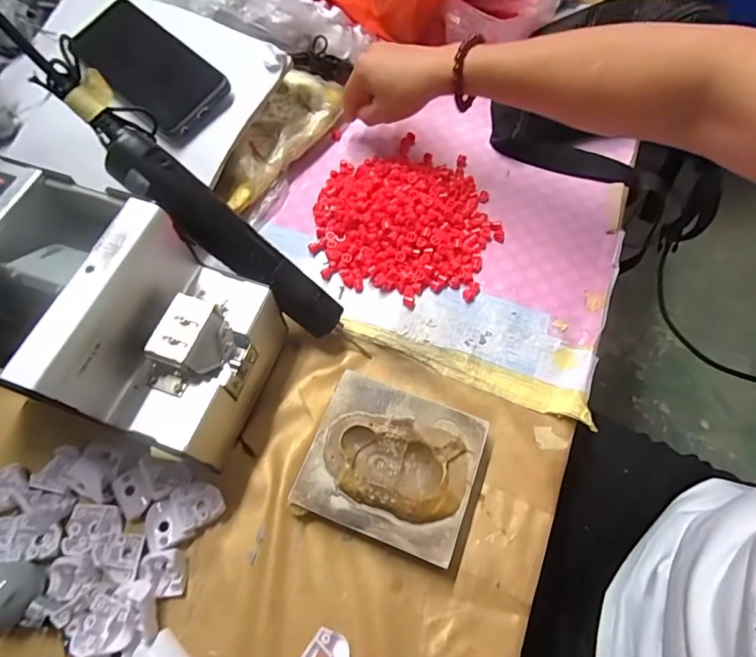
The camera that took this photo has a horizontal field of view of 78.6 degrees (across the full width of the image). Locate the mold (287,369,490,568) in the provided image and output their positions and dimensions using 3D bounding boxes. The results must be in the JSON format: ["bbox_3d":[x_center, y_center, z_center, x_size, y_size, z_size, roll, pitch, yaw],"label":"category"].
[{"bbox_3d":[0.010,0.098,0.335,0.113,0.032,0.103,19,66,10],"label":"mold"}]

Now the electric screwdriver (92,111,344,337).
[{"bbox_3d":[-0.117,-0.071,0.349,0.214,0.030,0.033,40,68,-13],"label":"electric screwdriver"}]

